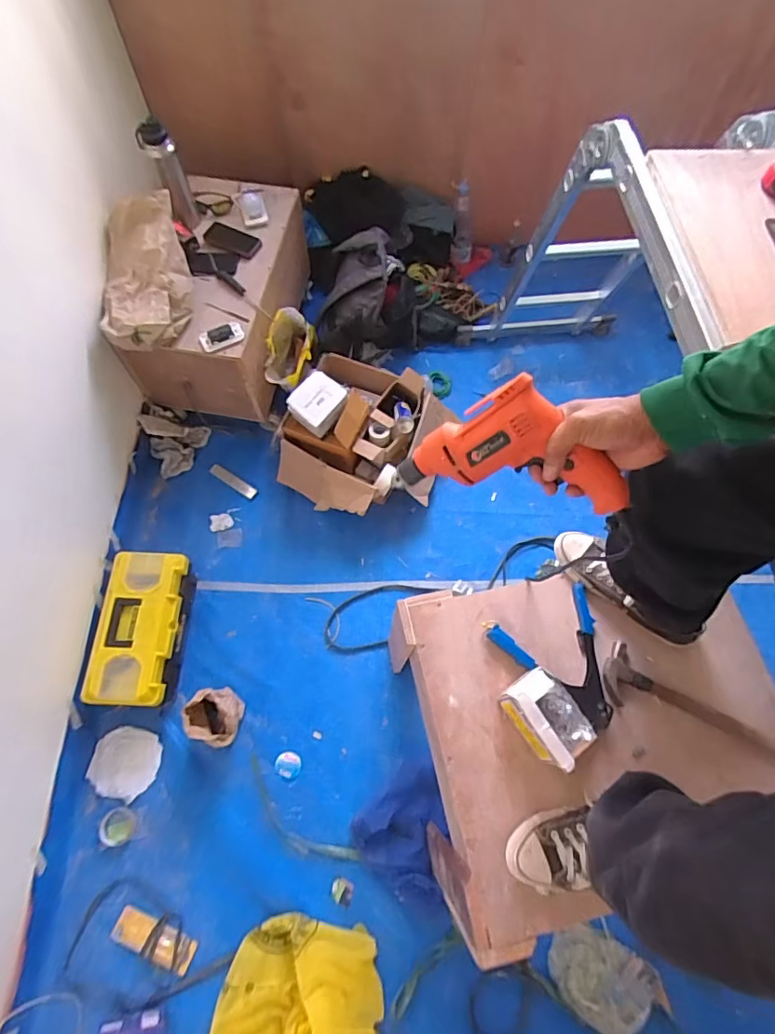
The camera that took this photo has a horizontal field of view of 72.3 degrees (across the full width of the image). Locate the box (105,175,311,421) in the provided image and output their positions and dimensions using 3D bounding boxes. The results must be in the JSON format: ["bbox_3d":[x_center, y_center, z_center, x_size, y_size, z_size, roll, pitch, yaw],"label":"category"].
[{"bbox_3d":[-0.513,-0.695,1.680,0.399,0.343,0.691,7,68,2],"label":"box"}]

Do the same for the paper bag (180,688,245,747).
[{"bbox_3d":[-0.443,0.511,1.361,0.108,0.164,0.153,-15,69,-7],"label":"paper bag"}]

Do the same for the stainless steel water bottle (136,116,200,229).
[{"bbox_3d":[-0.606,-0.948,1.485,0.091,0.264,0.071,-21,70,-10],"label":"stainless steel water bottle"}]

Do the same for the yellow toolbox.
[{"bbox_3d":[-0.662,0.308,1.454,0.200,0.176,0.396,4,68,0],"label":"yellow toolbox"}]

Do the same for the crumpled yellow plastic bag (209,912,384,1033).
[{"bbox_3d":[-0.193,1.096,1.173,0.359,0.092,0.327,10,68,3],"label":"crumpled yellow plastic bag"}]

